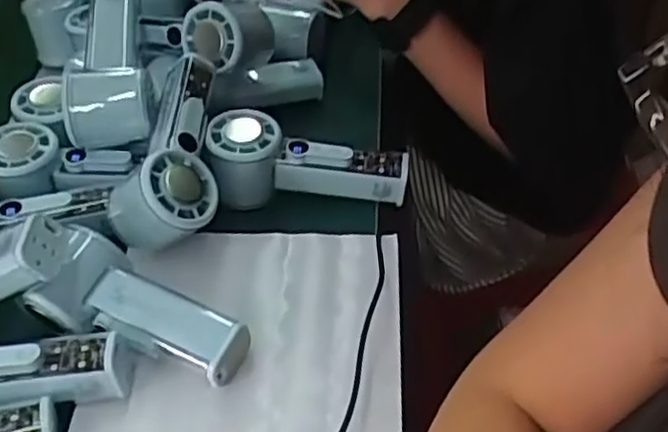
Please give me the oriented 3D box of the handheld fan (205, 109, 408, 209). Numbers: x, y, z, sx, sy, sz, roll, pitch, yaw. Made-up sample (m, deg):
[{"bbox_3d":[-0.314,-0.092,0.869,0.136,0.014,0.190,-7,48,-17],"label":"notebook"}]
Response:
[{"bbox_3d":[-0.022,-0.040,0.555,0.153,0.056,0.057,8,46,-9],"label":"handheld fan"}]

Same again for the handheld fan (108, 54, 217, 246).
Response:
[{"bbox_3d":[-0.126,-0.049,0.524,0.077,0.060,0.157,-7,46,-1],"label":"handheld fan"}]

